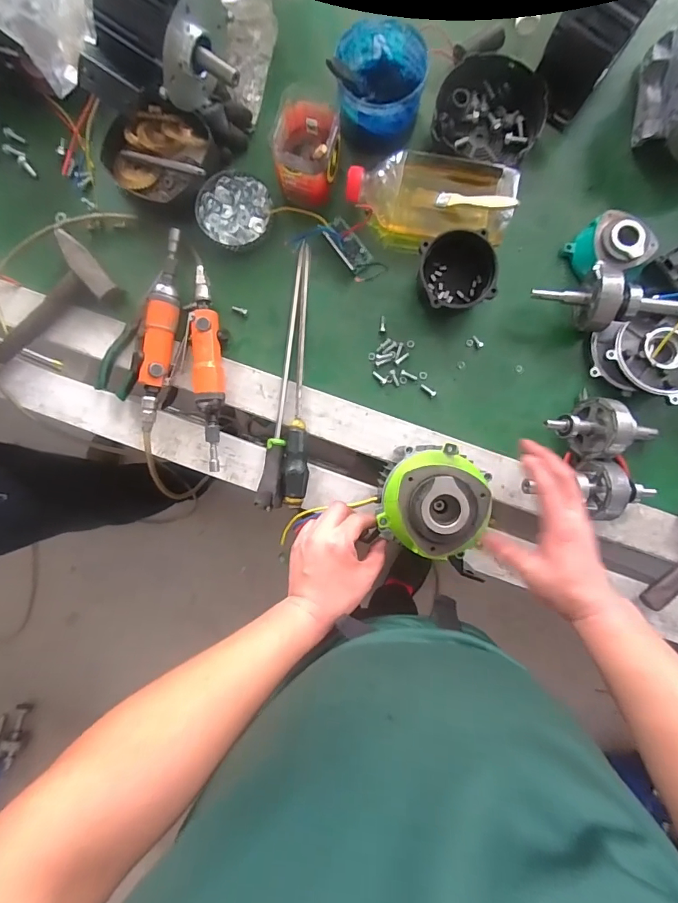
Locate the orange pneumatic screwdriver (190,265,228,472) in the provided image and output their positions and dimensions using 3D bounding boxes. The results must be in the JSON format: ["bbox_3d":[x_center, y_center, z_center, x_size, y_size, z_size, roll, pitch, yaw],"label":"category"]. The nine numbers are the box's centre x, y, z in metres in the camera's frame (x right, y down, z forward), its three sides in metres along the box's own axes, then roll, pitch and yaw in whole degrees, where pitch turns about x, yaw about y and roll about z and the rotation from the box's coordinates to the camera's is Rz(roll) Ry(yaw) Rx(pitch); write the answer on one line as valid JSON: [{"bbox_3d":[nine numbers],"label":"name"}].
[{"bbox_3d":[-0.178,-0.113,0.598,0.041,0.041,0.276,-3,90,3],"label":"orange pneumatic screwdriver"}]

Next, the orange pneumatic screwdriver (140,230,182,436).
[{"bbox_3d":[-0.243,-0.165,0.603,0.033,0.045,0.266,9,90,3],"label":"orange pneumatic screwdriver"}]

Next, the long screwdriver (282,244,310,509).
[{"bbox_3d":[-0.055,-0.099,0.595,0.032,0.025,0.347,2,90,3],"label":"long screwdriver"}]

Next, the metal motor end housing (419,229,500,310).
[{"bbox_3d":[0.153,-0.237,0.569,0.094,0.055,0.095,0,90,3],"label":"metal motor end housing"}]

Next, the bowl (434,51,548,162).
[{"bbox_3d":[0.197,-0.451,0.590,0.142,0.048,0.127,-3,90,3],"label":"bowl"}]

